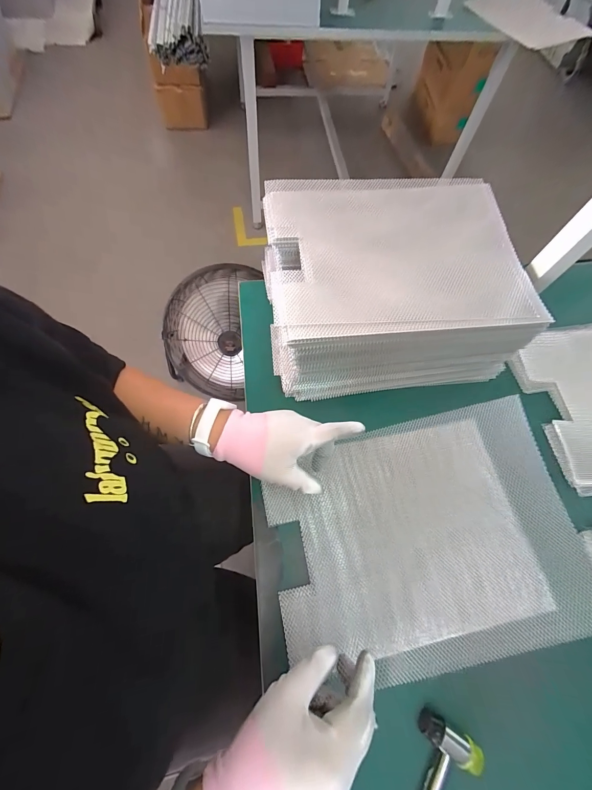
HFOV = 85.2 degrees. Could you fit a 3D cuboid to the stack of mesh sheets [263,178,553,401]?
[{"bbox_3d":[0.130,-0.168,0.494,0.342,0.141,0.286,-6,67,-6],"label":"stack of mesh sheets"}]

